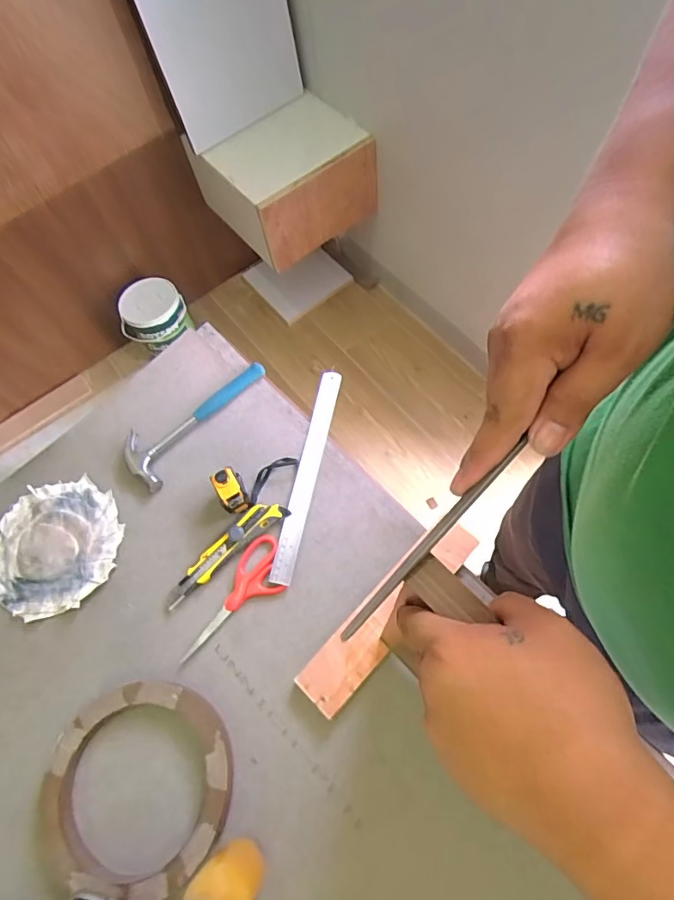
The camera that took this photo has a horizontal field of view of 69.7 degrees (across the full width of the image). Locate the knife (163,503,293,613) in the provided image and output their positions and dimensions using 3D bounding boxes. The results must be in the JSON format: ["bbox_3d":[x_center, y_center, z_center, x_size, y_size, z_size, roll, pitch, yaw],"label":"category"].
[{"bbox_3d":[-0.147,0.131,0.631,0.186,0.016,0.039,-42,68,-13],"label":"knife"}]

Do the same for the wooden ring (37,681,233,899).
[{"bbox_3d":[-0.219,0.362,0.532,0.206,0.033,0.189,-2,65,5],"label":"wooden ring"}]

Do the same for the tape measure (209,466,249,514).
[{"bbox_3d":[-0.140,0.057,0.650,0.034,0.058,0.052,-26,65,-6],"label":"tape measure"}]

